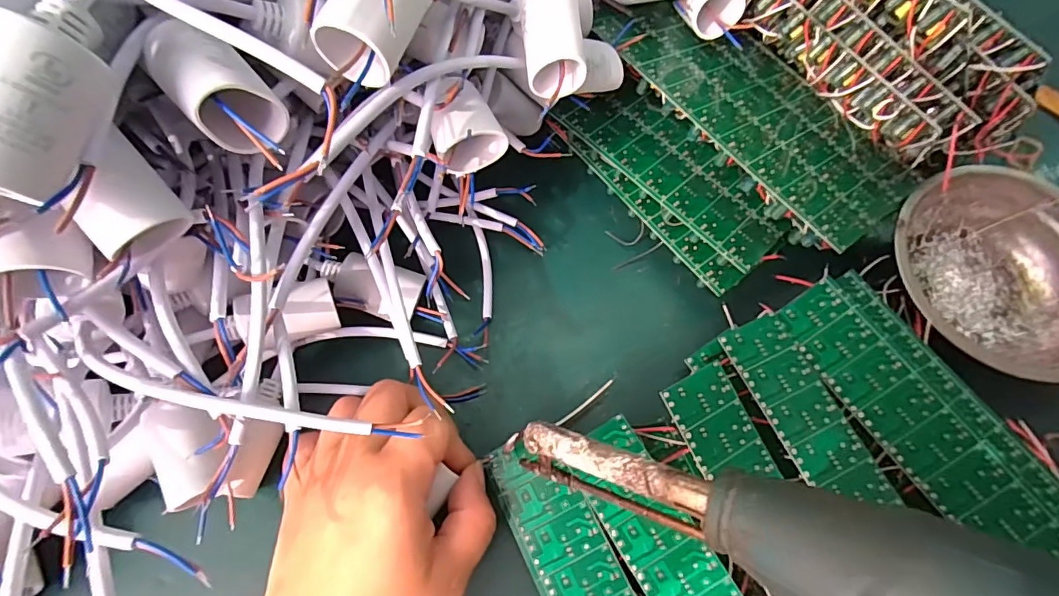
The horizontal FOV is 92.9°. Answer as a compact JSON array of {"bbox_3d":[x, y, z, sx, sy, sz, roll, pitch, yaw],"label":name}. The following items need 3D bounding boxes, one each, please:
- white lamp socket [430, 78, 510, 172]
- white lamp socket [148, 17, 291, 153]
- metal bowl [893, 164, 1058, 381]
[{"bbox_3d":[-0.029,-0.083,0.233,0.032,0.031,0.038,-11,69,-9],"label":"white lamp socket"},{"bbox_3d":[-0.105,-0.071,0.169,0.025,0.026,0.041,-40,75,-18],"label":"white lamp socket"},{"bbox_3d":[0.273,-0.011,0.297,0.123,0.047,0.125,1,67,-3],"label":"metal bowl"}]

